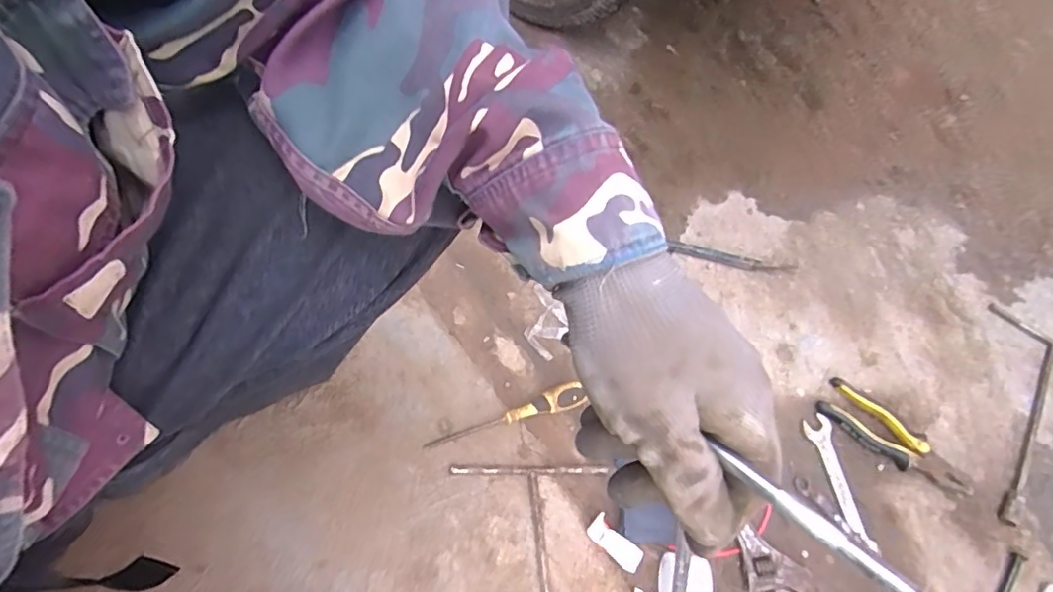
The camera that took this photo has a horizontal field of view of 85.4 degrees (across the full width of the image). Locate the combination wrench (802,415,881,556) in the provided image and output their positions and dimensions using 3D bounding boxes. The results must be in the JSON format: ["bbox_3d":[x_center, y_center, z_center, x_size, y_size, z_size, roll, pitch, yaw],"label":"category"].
[{"bbox_3d":[0.390,0.232,0.710,0.036,0.012,0.164,-9,68,-5],"label":"combination wrench"}]

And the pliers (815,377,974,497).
[{"bbox_3d":[0.466,0.183,0.722,0.191,0.021,0.055,41,72,14],"label":"pliers"}]

